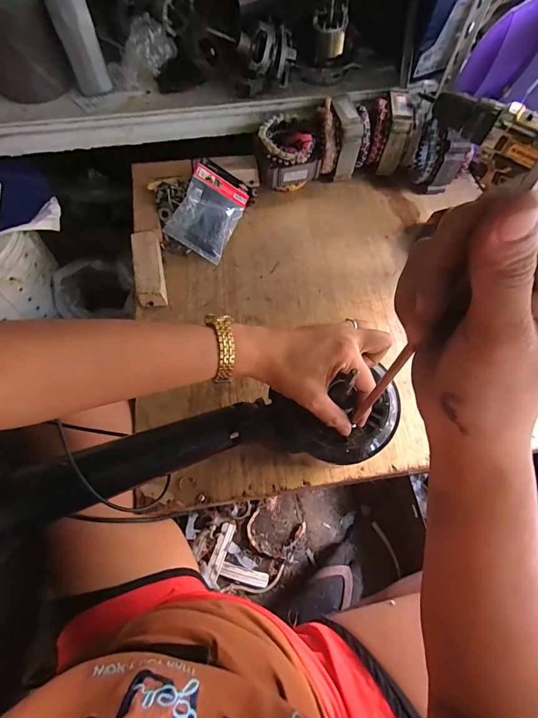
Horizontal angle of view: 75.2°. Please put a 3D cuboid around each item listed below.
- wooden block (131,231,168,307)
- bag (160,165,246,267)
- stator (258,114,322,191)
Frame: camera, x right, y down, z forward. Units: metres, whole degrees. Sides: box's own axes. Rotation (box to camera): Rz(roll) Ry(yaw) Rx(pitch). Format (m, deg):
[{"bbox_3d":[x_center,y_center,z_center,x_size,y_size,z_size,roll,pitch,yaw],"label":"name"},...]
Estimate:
[{"bbox_3d":[-0.192,-0.145,0.560,0.042,0.036,0.122,-10,66,-5],"label":"wooden block"},{"bbox_3d":[-0.106,-0.249,0.607,0.098,0.025,0.147,28,72,-22],"label":"bag"},{"bbox_3d":[0.032,-0.371,0.638,0.098,0.099,0.100,0,65,-1],"label":"stator"}]

